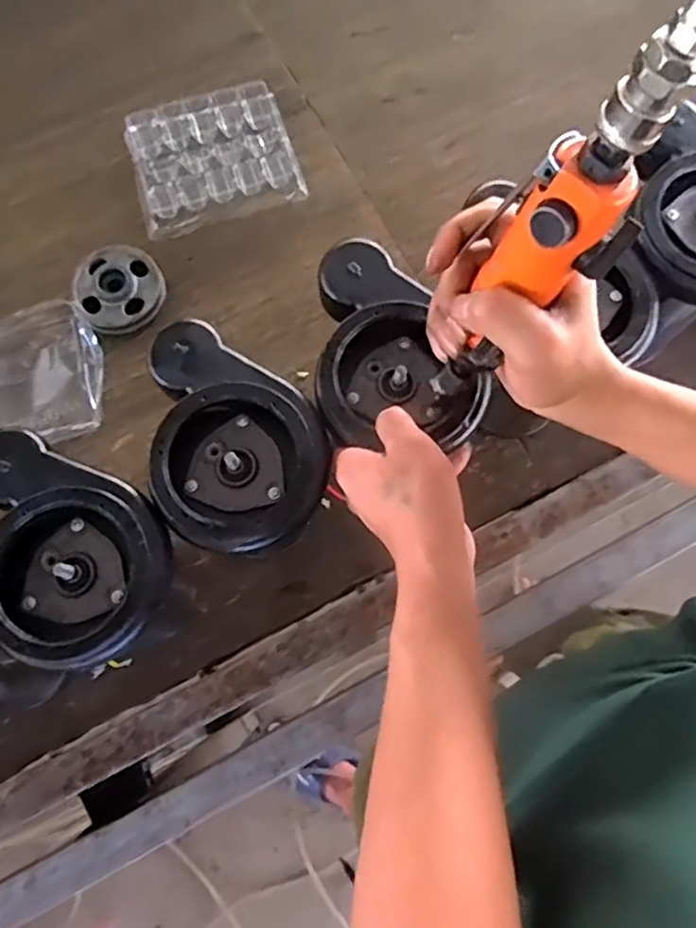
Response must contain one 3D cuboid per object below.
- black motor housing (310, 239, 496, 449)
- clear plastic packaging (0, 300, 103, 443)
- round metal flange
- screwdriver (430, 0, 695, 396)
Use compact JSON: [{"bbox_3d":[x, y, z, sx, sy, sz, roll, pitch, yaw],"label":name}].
[{"bbox_3d":[0.019,-0.078,0.461,0.103,0.043,0.164,-28,76,-6],"label":"black motor housing"},{"bbox_3d":[-0.330,-0.074,0.628,0.189,0.048,0.140,-14,75,-3],"label":"clear plastic packaging"},{"bbox_3d":[-0.229,-0.178,0.643,0.084,0.018,0.096,-27,76,-6],"label":"round metal flange"},{"bbox_3d":[0.089,-0.094,0.293,0.034,0.214,0.045,-36,77,-28],"label":"screwdriver"}]

